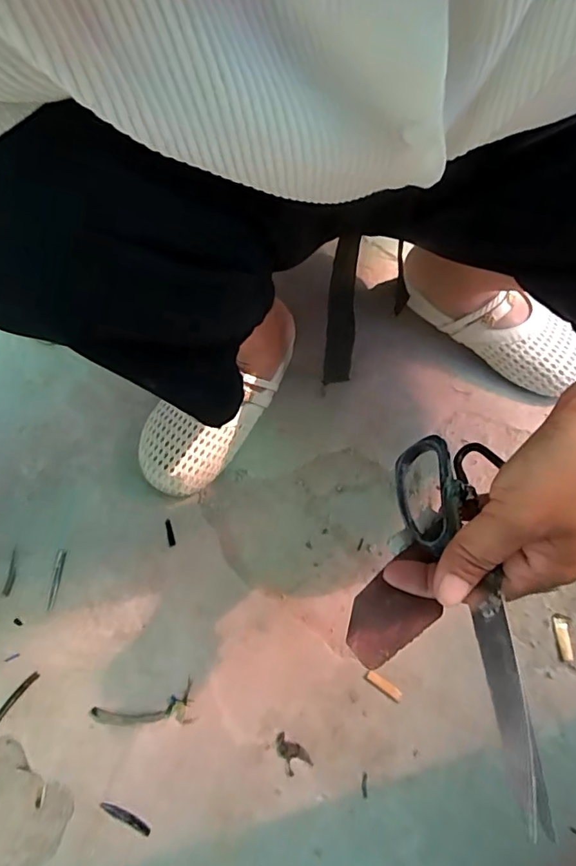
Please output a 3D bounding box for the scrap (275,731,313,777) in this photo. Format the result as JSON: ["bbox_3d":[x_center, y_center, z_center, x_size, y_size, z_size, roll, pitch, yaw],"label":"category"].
[{"bbox_3d":[0.002,0.278,0.444,0.022,0.004,0.033,-33,67,-8],"label":"scrap"}]

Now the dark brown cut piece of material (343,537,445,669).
[{"bbox_3d":[0.058,0.092,0.273,0.067,0.006,0.036,-45,55,-6],"label":"dark brown cut piece of material"}]

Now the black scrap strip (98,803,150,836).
[{"bbox_3d":[-0.137,0.322,0.425,0.047,0.004,0.008,19,70,14],"label":"black scrap strip"}]

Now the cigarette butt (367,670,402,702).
[{"bbox_3d":[0.087,0.229,0.461,0.034,0.005,0.009,31,73,18],"label":"cigarette butt"}]

